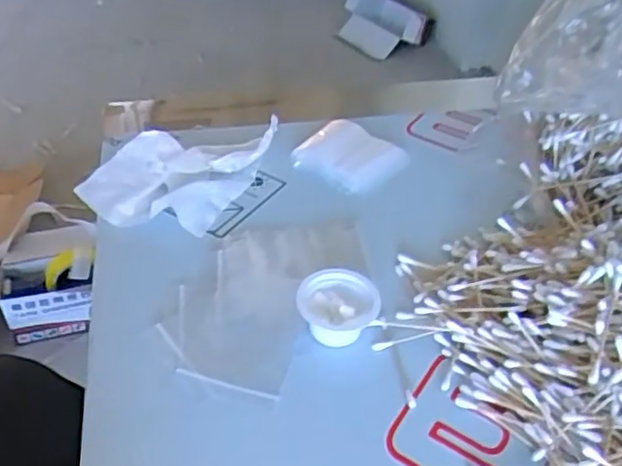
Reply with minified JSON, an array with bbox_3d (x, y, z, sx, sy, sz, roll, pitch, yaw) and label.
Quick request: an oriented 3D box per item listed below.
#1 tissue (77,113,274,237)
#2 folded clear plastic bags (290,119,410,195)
[{"bbox_3d":[-0.112,-0.061,0.552,0.109,0.040,0.150,19,45,17],"label":"tissue"},{"bbox_3d":[0.035,-0.070,0.588,0.081,0.014,0.081,31,49,27],"label":"folded clear plastic bags"}]

